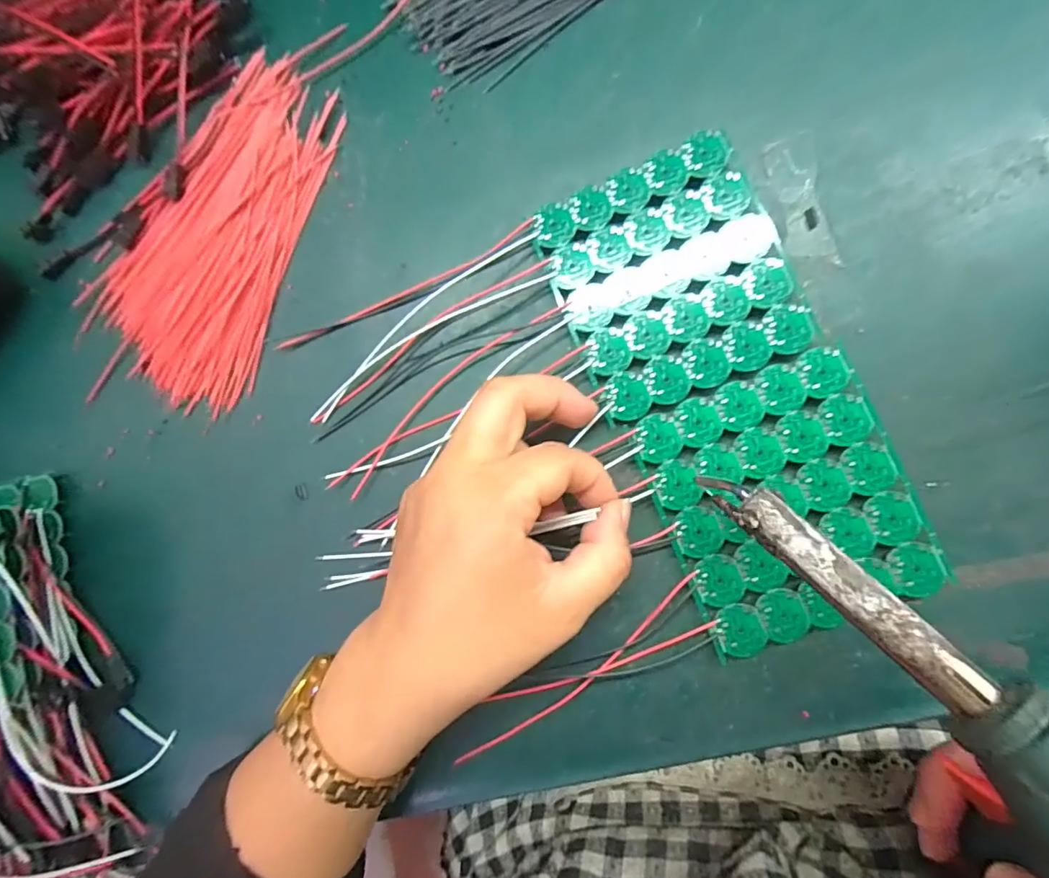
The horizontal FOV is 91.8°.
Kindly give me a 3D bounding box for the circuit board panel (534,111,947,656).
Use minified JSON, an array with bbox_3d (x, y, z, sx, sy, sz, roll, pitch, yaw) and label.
[{"bbox_3d":[0.086,-0.024,0.222,0.093,0.008,0.208,-24,84,6],"label":"circuit board panel"}]

